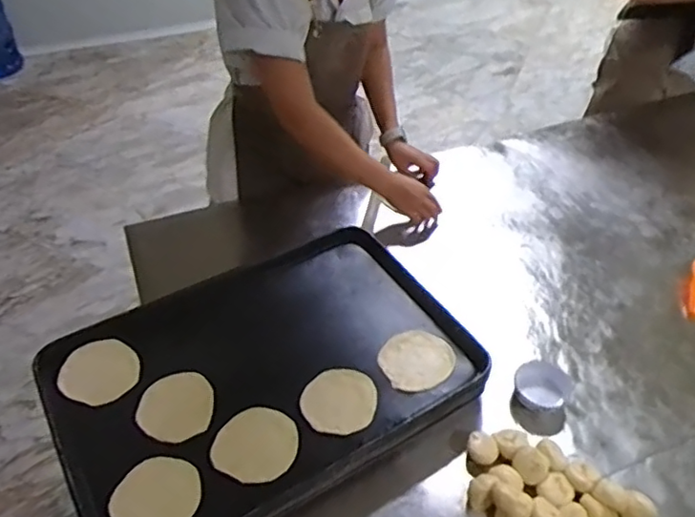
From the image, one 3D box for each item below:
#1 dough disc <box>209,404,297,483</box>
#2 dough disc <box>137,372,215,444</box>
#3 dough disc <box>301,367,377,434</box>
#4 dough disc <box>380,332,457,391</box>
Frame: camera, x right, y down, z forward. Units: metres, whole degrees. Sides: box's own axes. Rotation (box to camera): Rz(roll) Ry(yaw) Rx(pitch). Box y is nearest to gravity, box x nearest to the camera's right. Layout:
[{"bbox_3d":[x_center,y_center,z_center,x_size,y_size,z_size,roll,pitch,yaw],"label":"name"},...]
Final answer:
[{"bbox_3d":[-0.124,0.257,0.844,0.107,0.008,0.106,1,44,-1],"label":"dough disc"},{"bbox_3d":[-0.246,0.214,0.881,0.102,0.011,0.103,1,44,-1],"label":"dough disc"},{"bbox_3d":[-0.012,0.208,0.900,0.106,0.005,0.113,4,39,-3],"label":"dough disc"},{"bbox_3d":[0.108,0.157,0.954,0.113,0.010,0.109,1,44,-1],"label":"dough disc"}]

